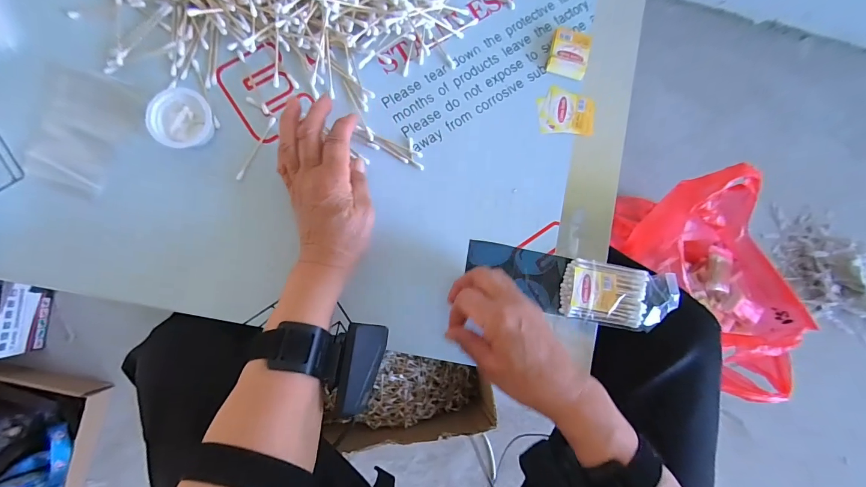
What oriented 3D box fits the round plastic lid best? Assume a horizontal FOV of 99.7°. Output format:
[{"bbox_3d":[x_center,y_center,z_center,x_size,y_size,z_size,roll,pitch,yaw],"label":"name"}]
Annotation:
[{"bbox_3d":[-0.232,-0.113,0.341,0.047,0.028,0.054,13,84,-4],"label":"round plastic lid"}]

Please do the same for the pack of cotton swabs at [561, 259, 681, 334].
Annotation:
[{"bbox_3d":[0.189,0.054,0.373,0.109,0.025,0.062,11,84,-4],"label":"pack of cotton swabs"}]

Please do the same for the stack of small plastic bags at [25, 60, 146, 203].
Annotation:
[{"bbox_3d":[-0.333,-0.106,0.344,0.080,0.008,0.115,17,83,-3],"label":"stack of small plastic bags"}]

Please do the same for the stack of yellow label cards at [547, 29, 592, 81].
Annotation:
[{"bbox_3d":[0.147,-0.206,0.396,0.039,0.014,0.048,11,84,-4],"label":"stack of yellow label cards"}]

